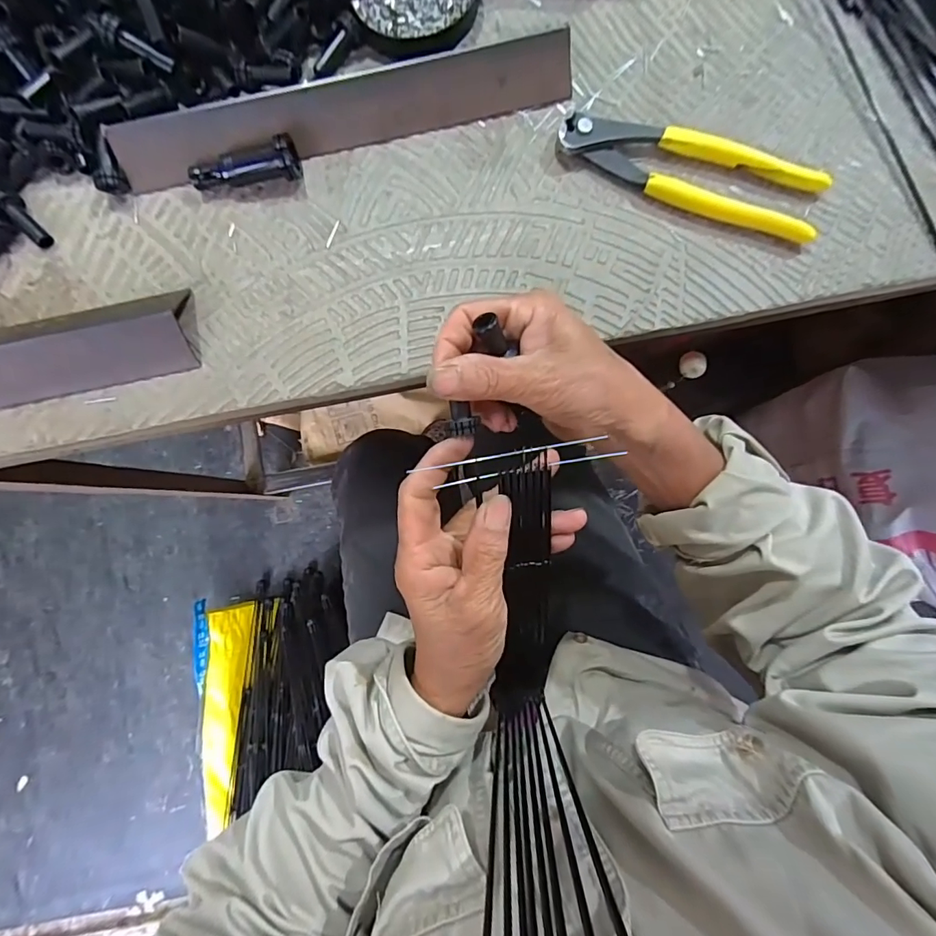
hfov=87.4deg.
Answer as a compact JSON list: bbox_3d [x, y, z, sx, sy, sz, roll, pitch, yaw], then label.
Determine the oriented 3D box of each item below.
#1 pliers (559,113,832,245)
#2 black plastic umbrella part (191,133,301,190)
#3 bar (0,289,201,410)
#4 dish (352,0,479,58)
[{"bbox_3d":[0.136,-0.183,0.303,0.160,0.017,0.046,19,84,3],"label":"pliers"},{"bbox_3d":[-0.138,-0.183,0.301,0.066,0.027,0.024,-15,83,-1],"label":"black plastic umbrella part"},{"bbox_3d":[-0.285,-0.060,0.286,0.239,0.025,0.046,-12,83,0],"label":"bar"},{"bbox_3d":[-0.031,-0.307,0.315,0.073,0.014,0.071,0,83,1],"label":"dish"}]

